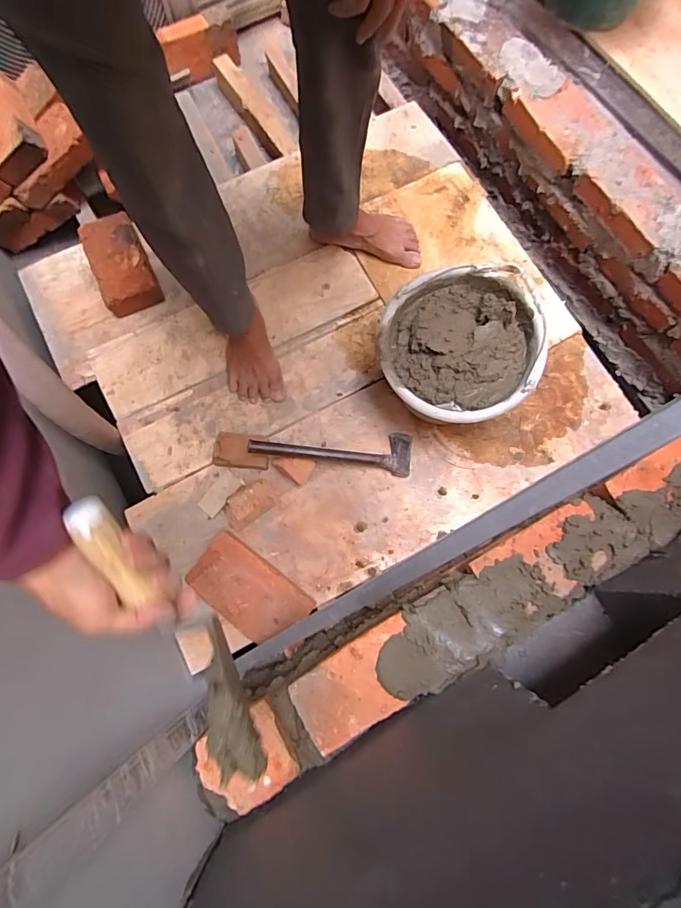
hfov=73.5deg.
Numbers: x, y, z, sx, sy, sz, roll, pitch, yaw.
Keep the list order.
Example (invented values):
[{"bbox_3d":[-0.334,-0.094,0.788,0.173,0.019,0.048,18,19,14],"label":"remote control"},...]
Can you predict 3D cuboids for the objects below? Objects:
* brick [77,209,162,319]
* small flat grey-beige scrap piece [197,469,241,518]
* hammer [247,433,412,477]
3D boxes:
[{"bbox_3d":[-0.431,-0.372,0.893,0.104,0.052,0.195,-25,77,-5],"label":"brick"},{"bbox_3d":[-0.213,0.069,0.797,0.041,0.013,0.079,38,80,9],"label":"small flat grey-beige scrap piece"},{"bbox_3d":[-0.011,-0.007,0.778,0.283,0.030,0.073,3,76,-16],"label":"hammer"}]

